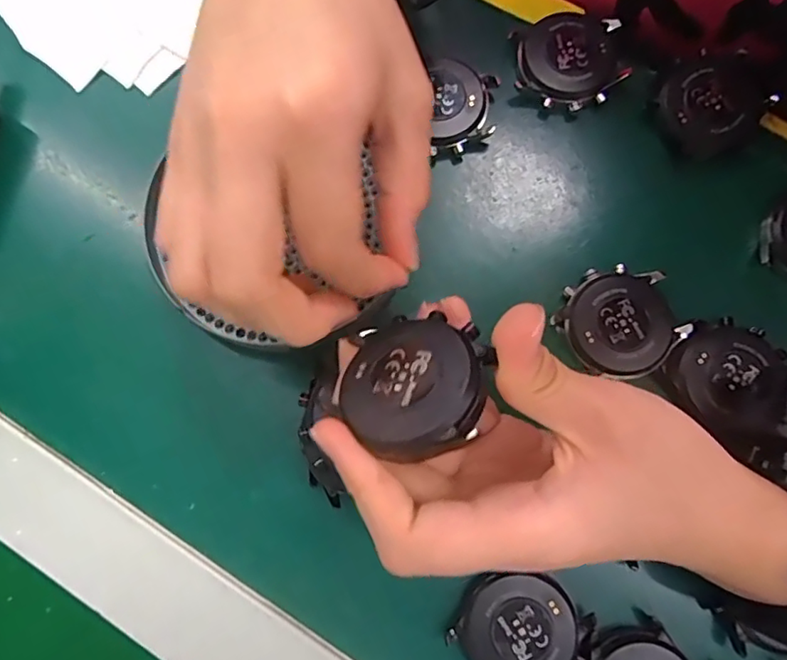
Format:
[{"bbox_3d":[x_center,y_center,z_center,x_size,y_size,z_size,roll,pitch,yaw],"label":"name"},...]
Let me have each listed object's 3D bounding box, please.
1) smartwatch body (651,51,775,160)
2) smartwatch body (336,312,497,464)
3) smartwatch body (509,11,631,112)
[{"bbox_3d":[0.144,-0.105,0.257,0.044,0.015,0.044,0,78,-1],"label":"smartwatch body"},{"bbox_3d":[0.007,0.016,0.170,0.045,0.012,0.043,11,61,30],"label":"smartwatch body"},{"bbox_3d":[0.083,-0.126,0.264,0.050,0.012,0.044,-15,78,-4],"label":"smartwatch body"}]

